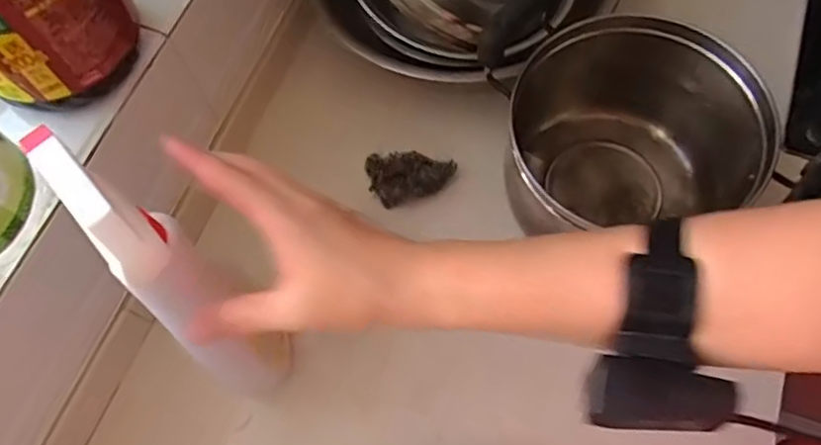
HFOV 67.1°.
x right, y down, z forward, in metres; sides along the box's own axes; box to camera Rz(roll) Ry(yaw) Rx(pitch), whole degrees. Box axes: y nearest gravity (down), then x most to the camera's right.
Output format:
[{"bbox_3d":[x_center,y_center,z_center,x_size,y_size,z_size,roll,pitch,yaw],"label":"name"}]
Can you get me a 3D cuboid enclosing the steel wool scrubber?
[{"bbox_3d":[0.002,-0.043,0.593,0.082,0.048,0.037,-8,66,0],"label":"steel wool scrubber"}]

